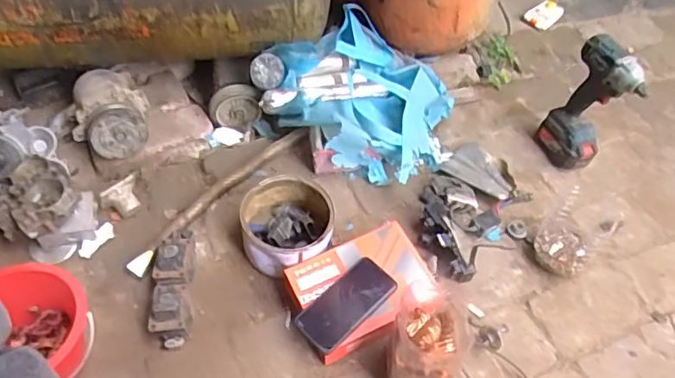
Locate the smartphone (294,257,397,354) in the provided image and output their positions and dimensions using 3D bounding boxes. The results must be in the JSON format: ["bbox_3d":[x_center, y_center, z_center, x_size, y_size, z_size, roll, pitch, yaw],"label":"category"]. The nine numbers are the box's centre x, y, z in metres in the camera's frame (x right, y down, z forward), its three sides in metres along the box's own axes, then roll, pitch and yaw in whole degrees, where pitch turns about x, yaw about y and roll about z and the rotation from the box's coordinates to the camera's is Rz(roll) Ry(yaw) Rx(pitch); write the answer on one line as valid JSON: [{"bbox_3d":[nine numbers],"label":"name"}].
[{"bbox_3d":[0.015,0.174,0.842,0.162,0.012,0.079,-37,63,-26],"label":"smartphone"}]

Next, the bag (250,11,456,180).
[{"bbox_3d":[0.067,-0.195,1.115,0.336,0.184,0.343,35,59,25],"label":"bag"}]

